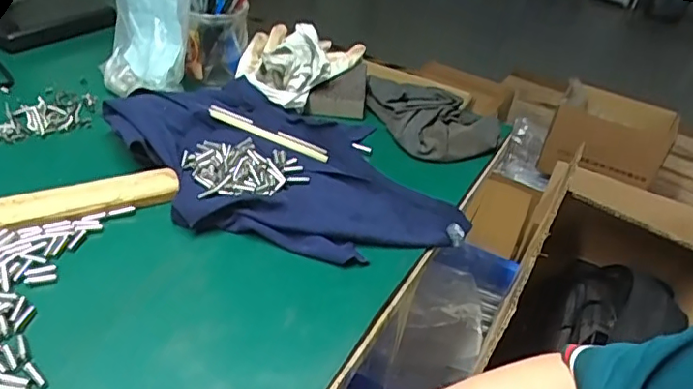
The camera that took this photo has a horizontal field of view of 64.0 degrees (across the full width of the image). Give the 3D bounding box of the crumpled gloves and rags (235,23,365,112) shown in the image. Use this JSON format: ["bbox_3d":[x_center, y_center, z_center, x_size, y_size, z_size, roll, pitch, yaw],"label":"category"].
[{"bbox_3d":[-0.059,-0.178,0.684,0.121,0.059,0.169,21,39,18],"label":"crumpled gloves and rags"}]

